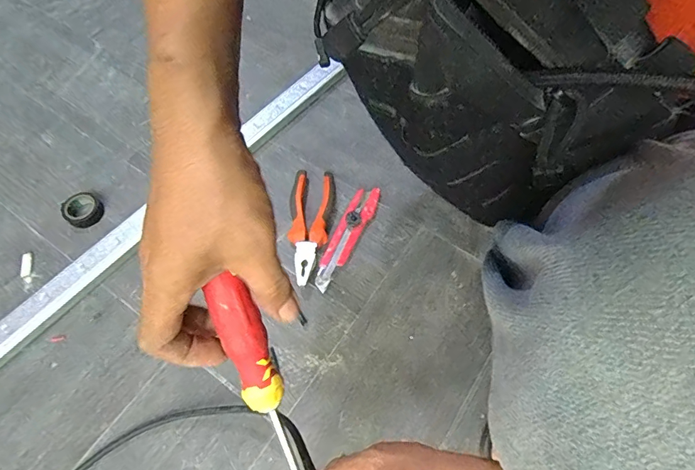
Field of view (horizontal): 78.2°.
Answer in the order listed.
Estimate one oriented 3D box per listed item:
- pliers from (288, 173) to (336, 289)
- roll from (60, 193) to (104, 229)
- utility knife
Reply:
[{"bbox_3d":[-0.051,-0.016,0.573,0.059,0.017,0.168,2,62,1],"label":"pliers"},{"bbox_3d":[-0.369,-0.036,0.593,0.049,0.018,0.047,0,61,0],"label":"roll"},{"bbox_3d":[0.000,0.000,0.571,0.034,0.010,0.162,24,64,13],"label":"utility knife"}]

